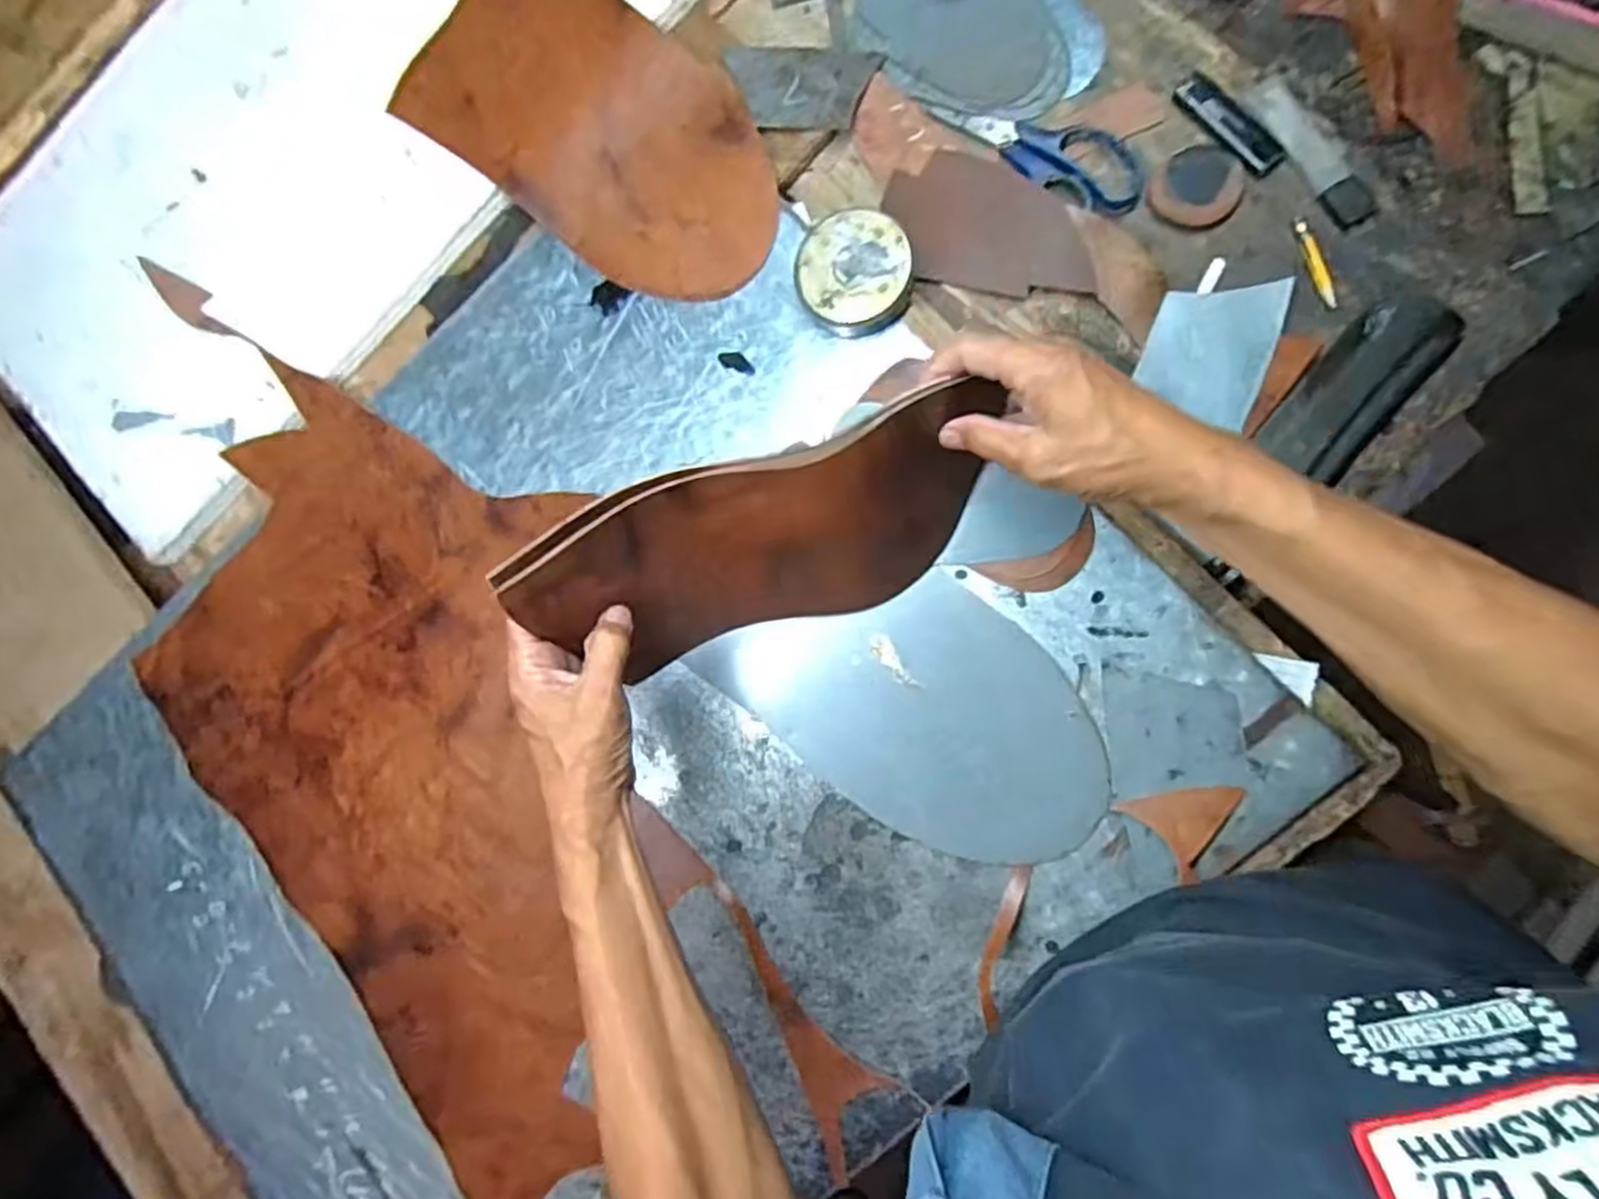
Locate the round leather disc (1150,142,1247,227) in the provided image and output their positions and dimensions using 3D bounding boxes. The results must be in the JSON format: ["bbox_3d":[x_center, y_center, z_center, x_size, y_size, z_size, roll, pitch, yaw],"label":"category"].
[{"bbox_3d":[0.260,-0.270,0.499,0.054,0.012,0.053,0,89,8],"label":"round leather disc"}]

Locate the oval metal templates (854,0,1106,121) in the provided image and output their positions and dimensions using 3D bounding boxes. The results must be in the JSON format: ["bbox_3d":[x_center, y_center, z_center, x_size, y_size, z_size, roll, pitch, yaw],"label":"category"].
[{"bbox_3d":[0.127,-0.403,0.538,0.115,0.009,0.164,-44,84,5],"label":"oval metal templates"}]

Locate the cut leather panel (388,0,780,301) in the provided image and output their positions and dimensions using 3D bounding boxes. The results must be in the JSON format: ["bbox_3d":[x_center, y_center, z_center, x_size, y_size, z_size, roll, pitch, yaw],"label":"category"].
[{"bbox_3d":[-0.142,-0.340,0.549,0.300,0.011,0.155,38,95,3],"label":"cut leather panel"}]

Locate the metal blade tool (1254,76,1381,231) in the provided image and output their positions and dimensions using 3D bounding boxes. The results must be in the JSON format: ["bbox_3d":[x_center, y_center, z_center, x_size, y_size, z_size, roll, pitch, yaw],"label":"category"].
[{"bbox_3d":[0.331,-0.288,0.491,0.028,0.005,0.109,-30,79,8],"label":"metal blade tool"}]

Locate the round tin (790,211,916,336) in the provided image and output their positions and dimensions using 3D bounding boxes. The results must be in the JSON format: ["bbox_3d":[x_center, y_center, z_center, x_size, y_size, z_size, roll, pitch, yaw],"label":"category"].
[{"bbox_3d":[0.036,-0.216,0.509,0.073,0.031,0.076,0,89,8],"label":"round tin"}]

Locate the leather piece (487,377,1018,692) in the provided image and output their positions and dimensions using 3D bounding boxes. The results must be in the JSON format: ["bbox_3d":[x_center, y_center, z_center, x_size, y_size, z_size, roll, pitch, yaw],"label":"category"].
[{"bbox_3d":[-0.013,-0.028,0.449,0.268,0.168,0.037,-21,57,-7],"label":"leather piece"}]

